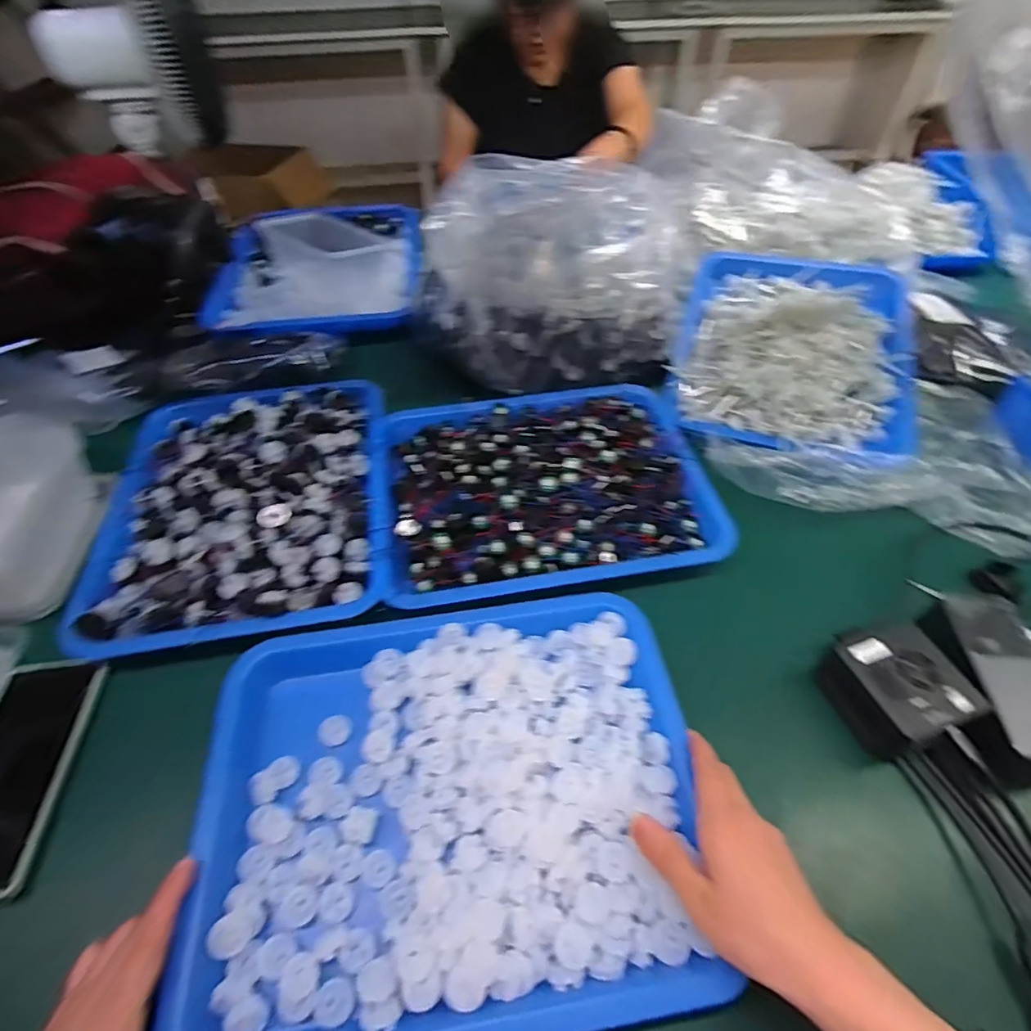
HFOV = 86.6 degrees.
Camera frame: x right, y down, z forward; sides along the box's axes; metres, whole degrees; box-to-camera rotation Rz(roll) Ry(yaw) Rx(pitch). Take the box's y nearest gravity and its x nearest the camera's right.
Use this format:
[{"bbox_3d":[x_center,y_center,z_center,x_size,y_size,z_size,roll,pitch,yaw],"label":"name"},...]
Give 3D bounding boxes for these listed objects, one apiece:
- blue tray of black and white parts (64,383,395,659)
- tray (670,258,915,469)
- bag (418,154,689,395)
[{"bbox_3d":[-0.247,-0.023,0.511,0.245,0.038,0.306,-6,51,-5],"label":"blue tray of black and white parts"},{"bbox_3d":[0.320,-0.195,0.629,0.253,0.064,0.323,15,52,12],"label":"tray"},{"bbox_3d":[0.044,-0.299,0.662,0.319,0.154,0.293,14,52,11],"label":"bag"}]

